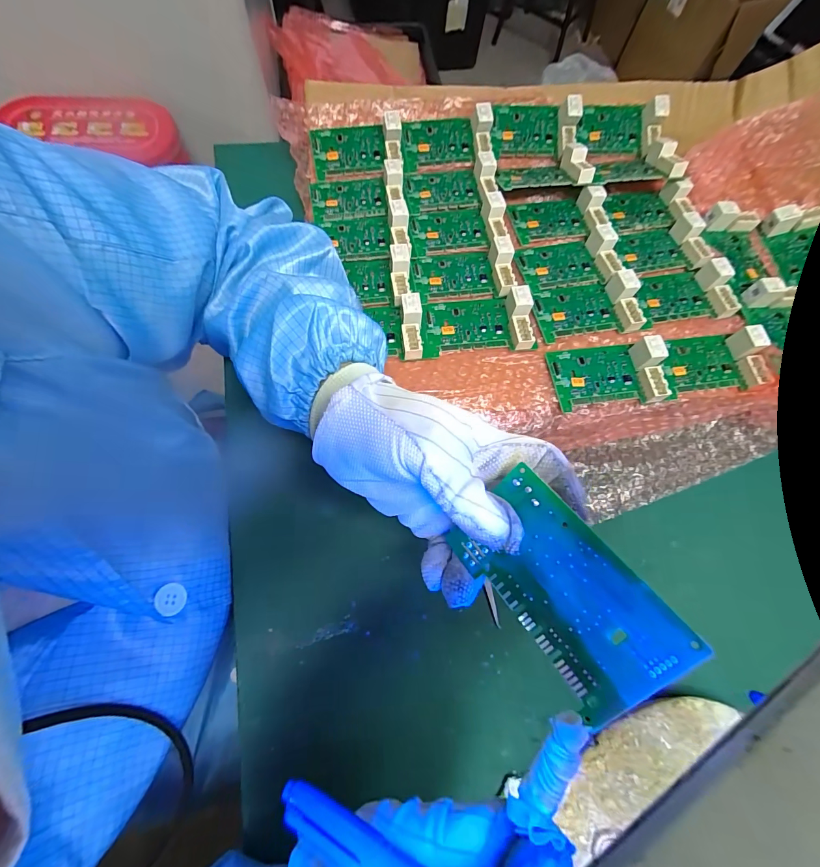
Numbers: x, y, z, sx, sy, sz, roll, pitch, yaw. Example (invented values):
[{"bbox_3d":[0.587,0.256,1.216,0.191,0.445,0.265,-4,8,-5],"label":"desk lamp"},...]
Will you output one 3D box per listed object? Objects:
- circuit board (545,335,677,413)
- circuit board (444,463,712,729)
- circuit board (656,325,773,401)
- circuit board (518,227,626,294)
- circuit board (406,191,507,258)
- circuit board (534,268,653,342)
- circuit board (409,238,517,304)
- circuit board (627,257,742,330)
[{"bbox_3d":[0.173,-0.053,0.332,0.094,0.022,0.056,-5,73,-6],"label":"circuit board"},{"bbox_3d":[0.066,0.068,0.170,0.056,0.004,0.097,-51,57,16],"label":"circuit board"},{"bbox_3d":[0.272,-0.067,0.344,0.104,0.018,0.058,-6,73,-6],"label":"circuit board"},{"bbox_3d":[0.156,-0.171,0.377,0.096,0.026,0.058,-10,73,-7],"label":"circuit board"},{"bbox_3d":[0.047,-0.208,0.384,0.102,0.021,0.056,-12,73,-8],"label":"circuit board"},{"bbox_3d":[0.169,-0.120,0.355,0.099,0.018,0.058,-9,73,-7],"label":"circuit board"},{"bbox_3d":[0.049,-0.154,0.364,0.096,0.025,0.057,-5,73,-6],"label":"circuit board"},{"bbox_3d":[0.262,-0.137,0.371,0.099,0.022,0.063,-9,73,-7],"label":"circuit board"}]

